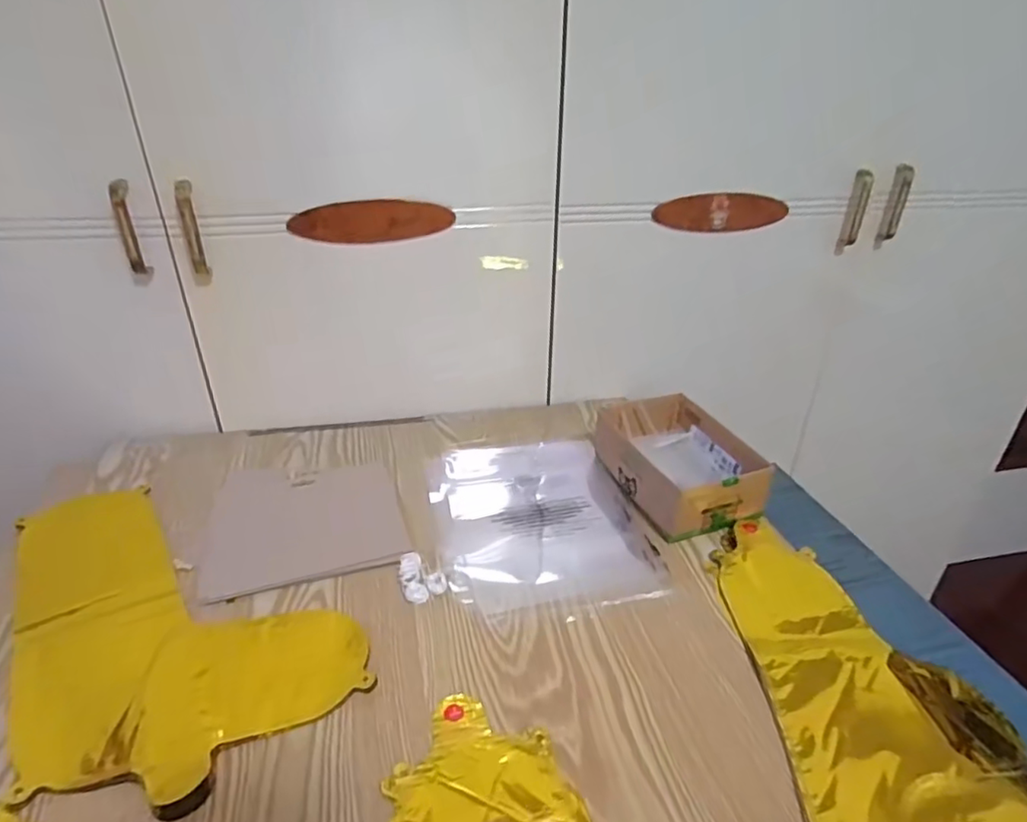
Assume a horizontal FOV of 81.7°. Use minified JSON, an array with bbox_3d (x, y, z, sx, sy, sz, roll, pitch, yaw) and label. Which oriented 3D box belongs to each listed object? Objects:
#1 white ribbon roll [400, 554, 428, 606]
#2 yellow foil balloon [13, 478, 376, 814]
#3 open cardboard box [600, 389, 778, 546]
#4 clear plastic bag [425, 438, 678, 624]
[{"bbox_3d":[-0.097,0.160,0.571,0.023,0.009,0.057,-9,31,-16],"label":"white ribbon roll"},{"bbox_3d":[-0.321,0.171,0.540,0.227,0.012,0.391,-23,37,-36],"label":"yellow foil balloon"},{"bbox_3d":[0.190,0.059,0.690,0.135,0.069,0.179,-7,30,-14],"label":"open cardboard box"},{"bbox_3d":[0.027,0.114,0.653,0.215,0.011,0.264,-6,30,-13],"label":"clear plastic bag"}]

